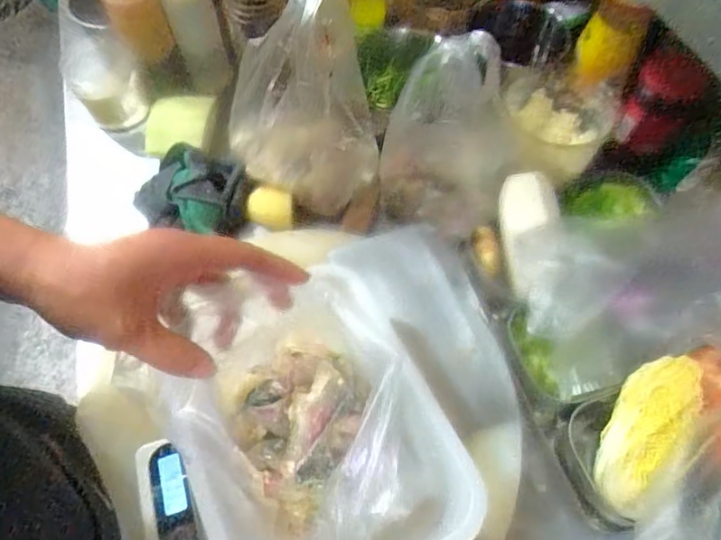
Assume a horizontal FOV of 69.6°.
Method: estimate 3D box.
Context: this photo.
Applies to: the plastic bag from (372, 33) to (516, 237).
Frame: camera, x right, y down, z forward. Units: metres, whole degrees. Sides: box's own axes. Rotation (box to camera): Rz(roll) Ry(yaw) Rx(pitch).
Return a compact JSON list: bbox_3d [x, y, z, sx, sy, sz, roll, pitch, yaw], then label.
[{"bbox_3d":[0.096,-0.157,0.564,0.146,0.221,0.146,9,61,7],"label":"plastic bag"}]

